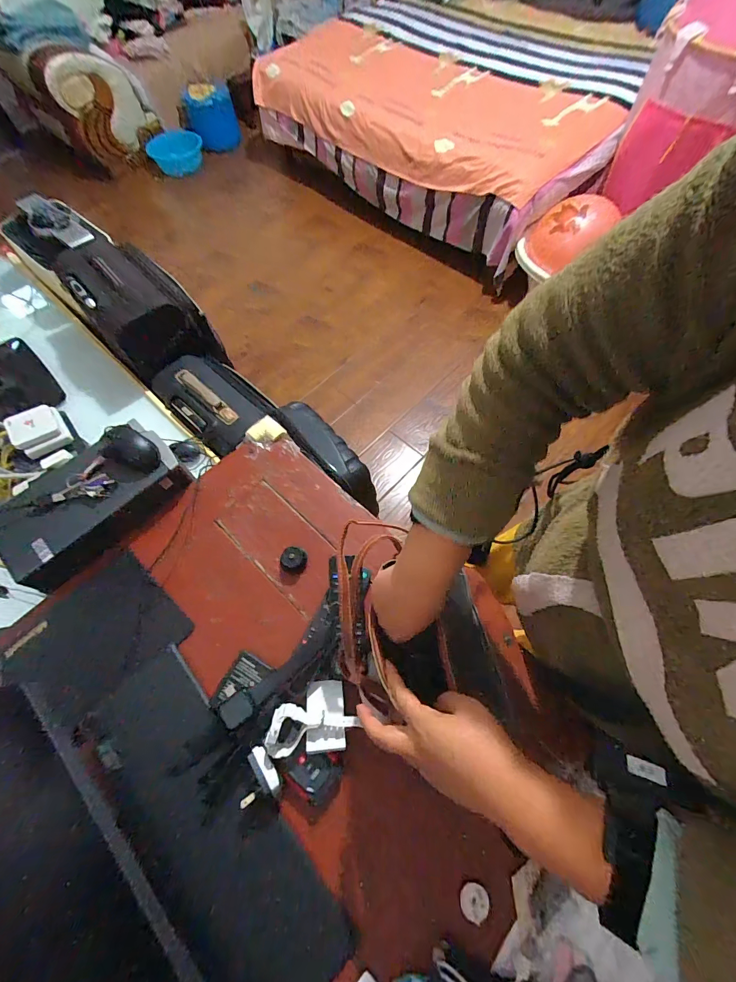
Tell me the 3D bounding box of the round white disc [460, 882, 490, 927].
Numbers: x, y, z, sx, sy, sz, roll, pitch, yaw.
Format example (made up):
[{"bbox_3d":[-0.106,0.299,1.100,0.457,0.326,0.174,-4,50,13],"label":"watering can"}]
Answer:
[{"bbox_3d":[0.123,0.471,0.434,0.031,0.004,0.031,4,65,4],"label":"round white disc"}]

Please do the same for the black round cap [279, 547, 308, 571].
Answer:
[{"bbox_3d":[-0.119,0.110,0.609,0.039,0.027,0.035,-4,65,1],"label":"black round cap"}]

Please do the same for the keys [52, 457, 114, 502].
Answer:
[{"bbox_3d":[-0.461,-0.020,0.619,0.086,0.012,0.068,-7,65,-1],"label":"keys"}]

